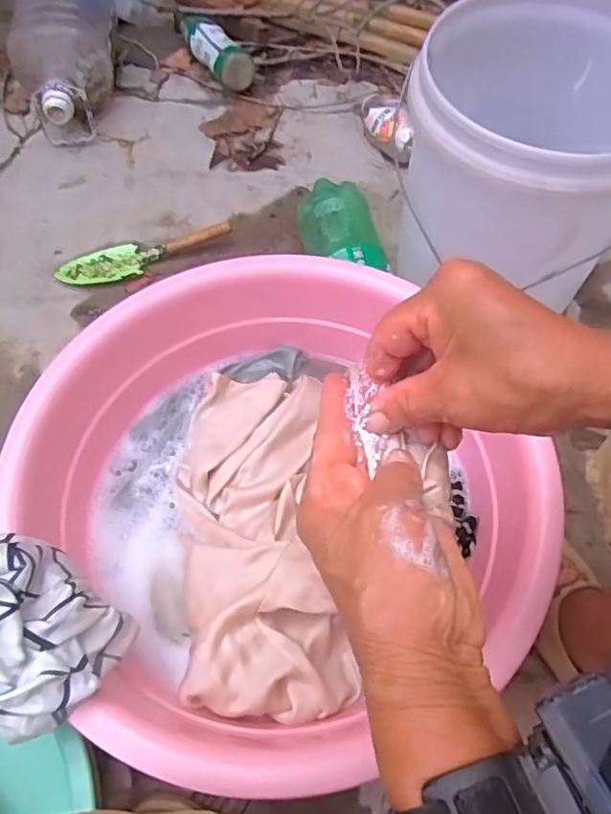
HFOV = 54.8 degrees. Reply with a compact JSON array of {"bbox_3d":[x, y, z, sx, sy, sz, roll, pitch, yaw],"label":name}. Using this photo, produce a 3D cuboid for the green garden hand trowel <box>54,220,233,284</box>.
[{"bbox_3d":[-0.241,-0.237,0.884,0.260,0.030,0.067,-17,64,-10],"label":"green garden hand trowel"}]

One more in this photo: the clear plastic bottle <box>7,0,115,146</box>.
[{"bbox_3d":[-0.404,-0.613,1.004,0.168,0.167,0.299,-11,63,-7],"label":"clear plastic bottle"}]

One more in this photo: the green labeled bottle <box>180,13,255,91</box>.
[{"bbox_3d":[-0.169,-0.655,1.084,0.067,0.071,0.204,-32,66,-16],"label":"green labeled bottle"}]

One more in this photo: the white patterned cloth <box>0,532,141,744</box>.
[{"bbox_3d":[-0.211,0.169,0.437,0.137,0.071,0.136,13,62,7],"label":"white patterned cloth"}]

